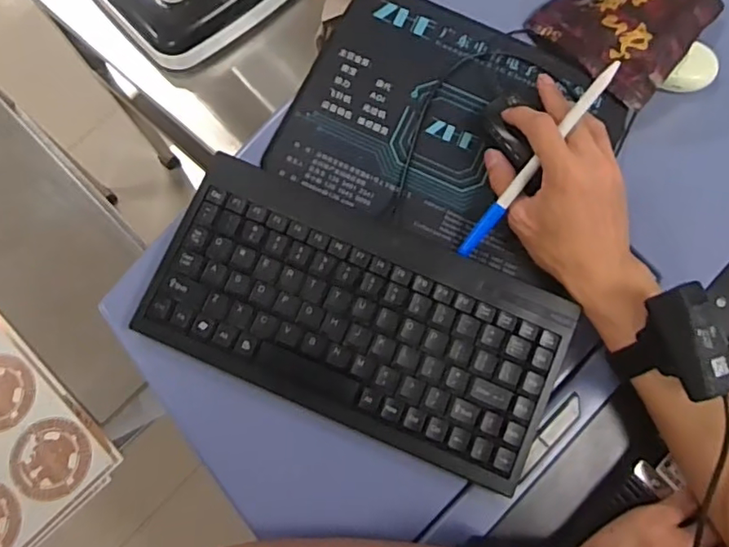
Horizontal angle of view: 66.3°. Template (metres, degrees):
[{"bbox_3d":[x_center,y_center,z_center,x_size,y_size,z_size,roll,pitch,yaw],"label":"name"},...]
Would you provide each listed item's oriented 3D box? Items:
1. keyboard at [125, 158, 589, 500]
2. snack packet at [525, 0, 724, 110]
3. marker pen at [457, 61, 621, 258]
[{"bbox_3d":[-0.004,0.029,0.408,0.291,0.018,0.151,23,78,2],"label":"keyboard"},{"bbox_3d":[0.236,-0.230,0.495,0.118,0.023,0.160,41,79,6],"label":"snack packet"},{"bbox_3d":[0.128,-0.082,0.417,0.012,0.018,0.171,39,104,7],"label":"marker pen"}]

